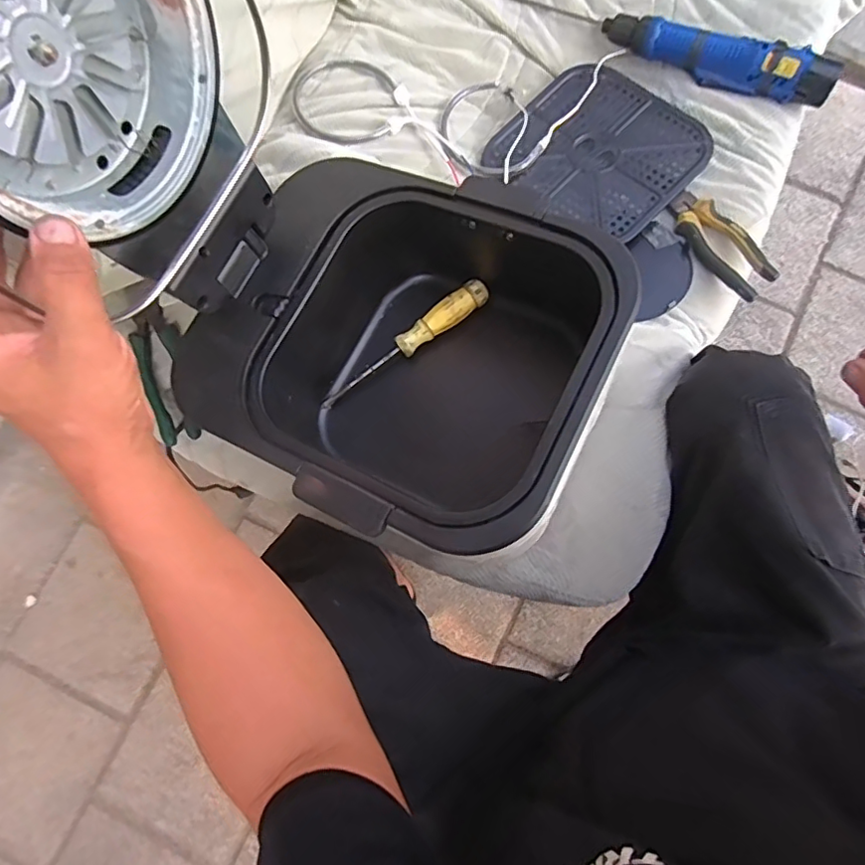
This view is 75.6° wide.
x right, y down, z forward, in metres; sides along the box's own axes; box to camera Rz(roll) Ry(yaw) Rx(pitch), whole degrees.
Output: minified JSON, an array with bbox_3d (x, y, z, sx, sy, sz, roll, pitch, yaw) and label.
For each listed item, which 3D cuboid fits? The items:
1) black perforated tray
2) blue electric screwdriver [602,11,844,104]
[{"bbox_3d":[0.197,-0.338,0.665,0.213,0.024,0.199,40,83,8],"label":"black perforated tray"},{"bbox_3d":[0.332,-0.448,0.653,0.268,0.041,0.048,24,81,6],"label":"blue electric screwdriver"}]

